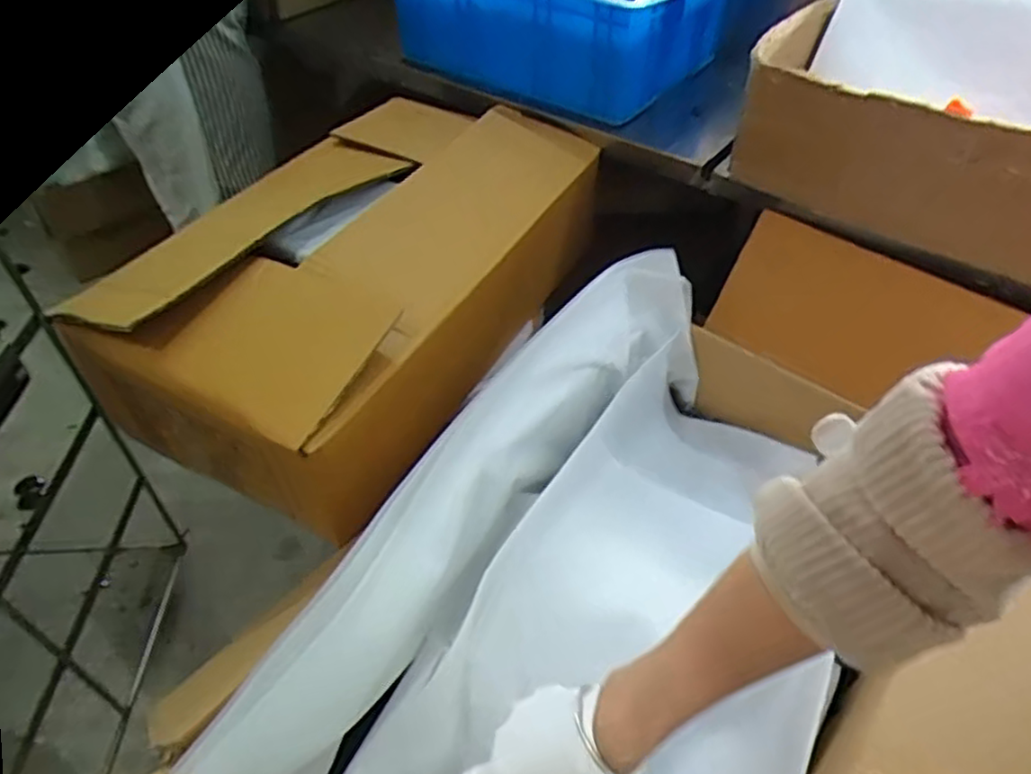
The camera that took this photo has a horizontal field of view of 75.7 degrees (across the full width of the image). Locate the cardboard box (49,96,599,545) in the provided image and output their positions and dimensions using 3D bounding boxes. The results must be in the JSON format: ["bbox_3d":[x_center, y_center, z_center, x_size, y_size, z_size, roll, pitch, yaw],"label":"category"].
[{"bbox_3d":[-0.156,-0.137,0.774,0.312,0.189,0.573,24,49,21],"label":"cardboard box"}]

